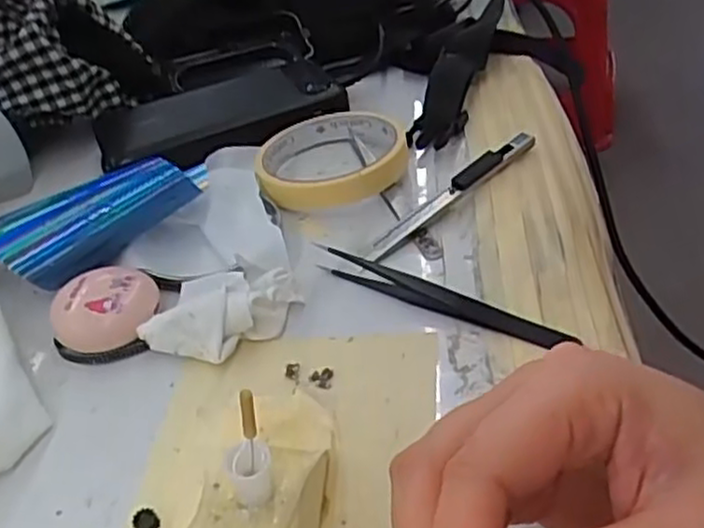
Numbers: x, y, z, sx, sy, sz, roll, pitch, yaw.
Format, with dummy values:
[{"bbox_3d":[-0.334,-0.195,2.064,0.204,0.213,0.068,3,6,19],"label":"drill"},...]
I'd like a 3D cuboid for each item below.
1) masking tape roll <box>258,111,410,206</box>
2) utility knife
[{"bbox_3d":[-0.013,-0.064,0.427,0.084,0.019,0.087,-4,39,3],"label":"masking tape roll"},{"bbox_3d":[0.055,-0.040,0.391,0.119,0.015,0.011,-31,45,-27],"label":"utility knife"}]

